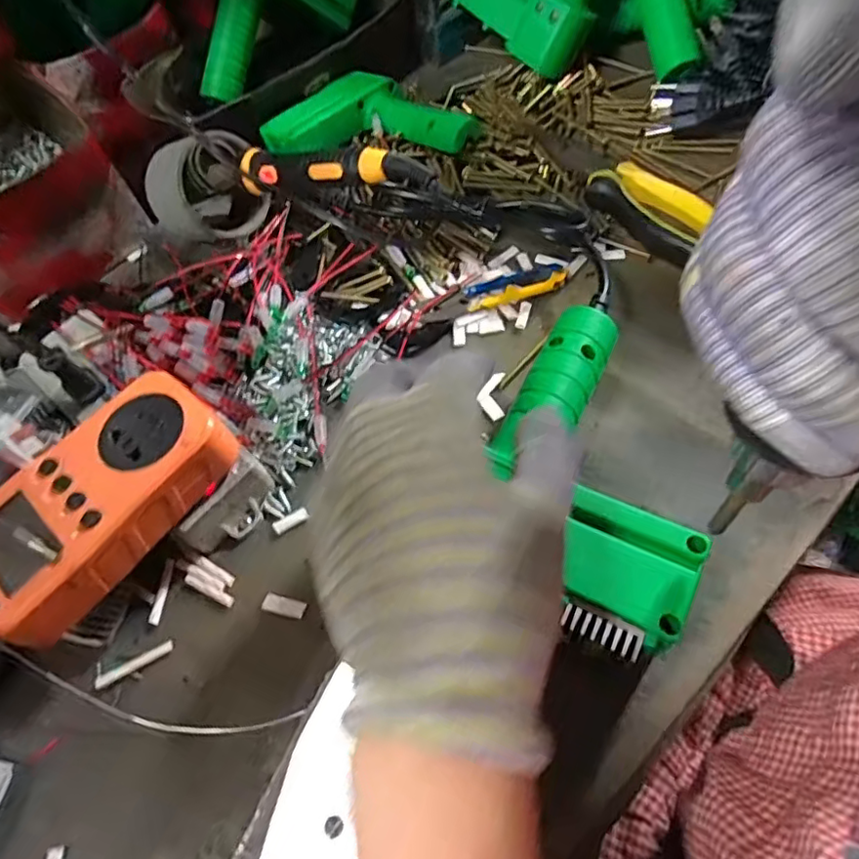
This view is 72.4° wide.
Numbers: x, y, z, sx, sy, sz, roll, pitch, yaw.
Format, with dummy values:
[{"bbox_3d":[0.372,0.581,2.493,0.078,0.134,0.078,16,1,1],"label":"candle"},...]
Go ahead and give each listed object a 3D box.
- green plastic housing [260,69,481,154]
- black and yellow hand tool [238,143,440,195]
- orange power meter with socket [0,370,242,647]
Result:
[{"bbox_3d":[-0.043,-0.250,0.462,0.163,0.031,0.088,5,60,11],"label":"green plastic housing"},{"bbox_3d":[-0.052,-0.138,0.316,0.129,0.022,0.020,14,61,32],"label":"black and yellow hand tool"},{"bbox_3d":[-0.156,0.032,0.274,0.068,0.026,0.126,30,67,23],"label":"orange power meter with socket"}]

